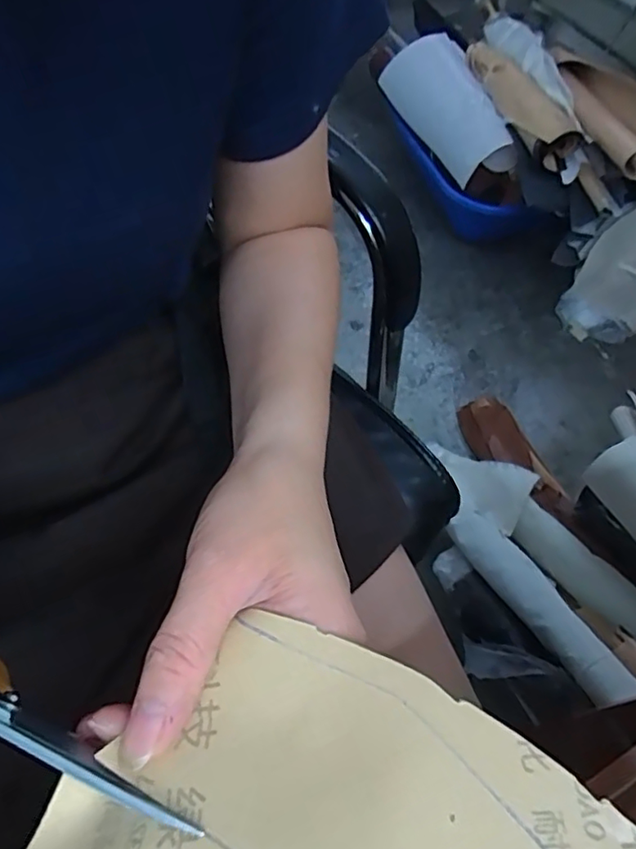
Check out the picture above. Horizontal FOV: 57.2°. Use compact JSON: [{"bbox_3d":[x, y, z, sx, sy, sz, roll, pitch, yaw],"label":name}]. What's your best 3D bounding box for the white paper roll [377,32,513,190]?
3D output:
[{"bbox_3d":[0.264,-0.671,1.258,0.137,0.150,0.365,-12,58,-10],"label":"white paper roll"}]

